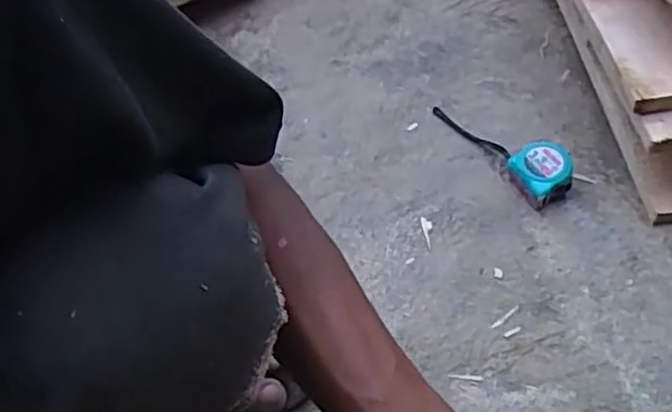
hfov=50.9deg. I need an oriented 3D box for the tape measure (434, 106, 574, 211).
[{"bbox_3d":[0.181,-0.072,0.756,0.054,0.036,0.171,-32,61,-14],"label":"tape measure"}]

